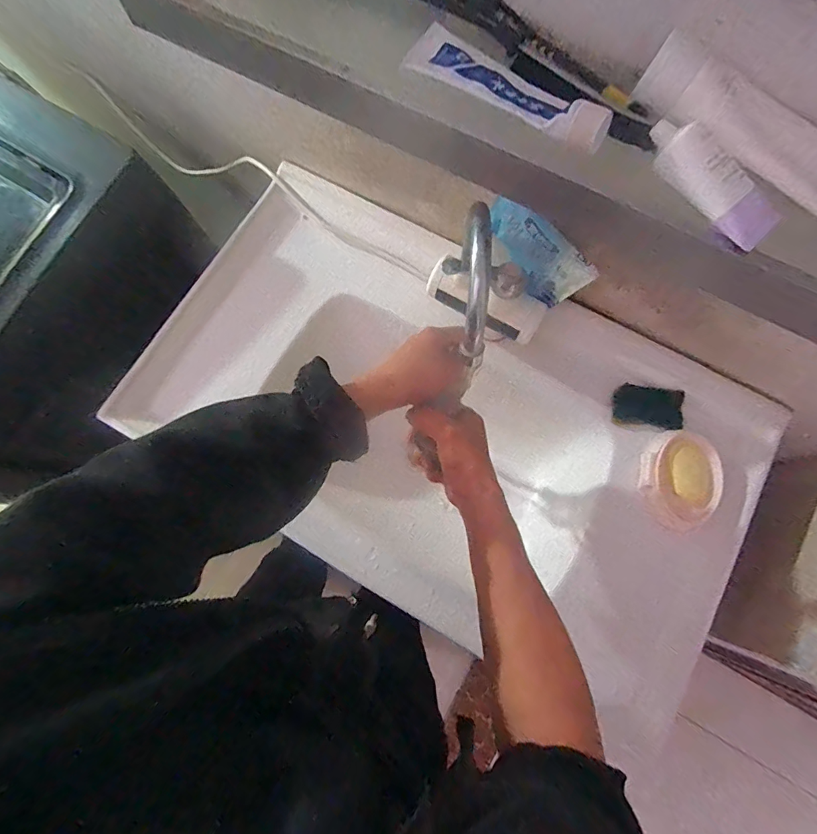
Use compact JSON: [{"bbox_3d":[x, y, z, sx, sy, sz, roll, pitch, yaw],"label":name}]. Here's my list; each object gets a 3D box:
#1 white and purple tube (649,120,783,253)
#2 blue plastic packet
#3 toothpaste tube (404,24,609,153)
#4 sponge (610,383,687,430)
[{"bbox_3d":[0.192,-0.152,0.270,0.034,0.020,0.096,-38,78,-8],"label":"white and purple tube"},{"bbox_3d":[0.149,-0.194,0.505,0.015,0.080,0.145,-33,77,-23],"label":"blue plastic packet"},{"bbox_3d":[0.066,-0.233,0.297,0.156,0.022,0.037,39,80,10],"label":"toothpaste tube"},{"bbox_3d":[0.324,-0.012,0.581,0.086,0.017,0.055,10,76,4],"label":"sponge"}]

